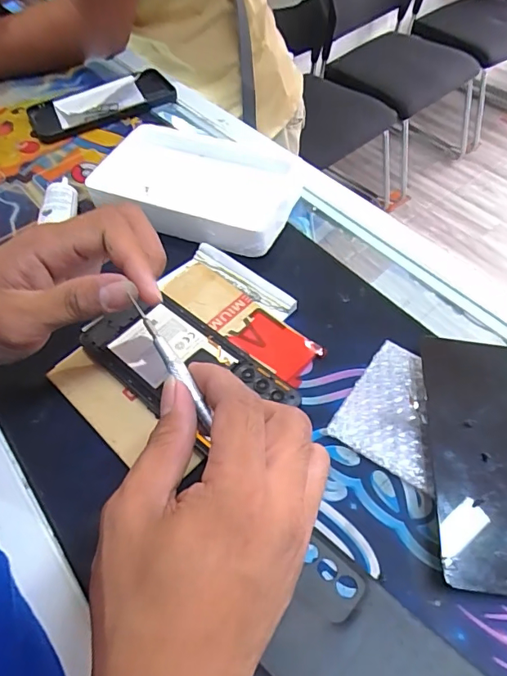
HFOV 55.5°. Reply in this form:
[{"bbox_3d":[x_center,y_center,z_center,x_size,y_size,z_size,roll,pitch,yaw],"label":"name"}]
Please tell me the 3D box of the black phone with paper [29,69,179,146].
[{"bbox_3d":[-0.188,-0.290,0.597,0.180,0.020,0.087,-19,55,-8],"label":"black phone with paper"}]

